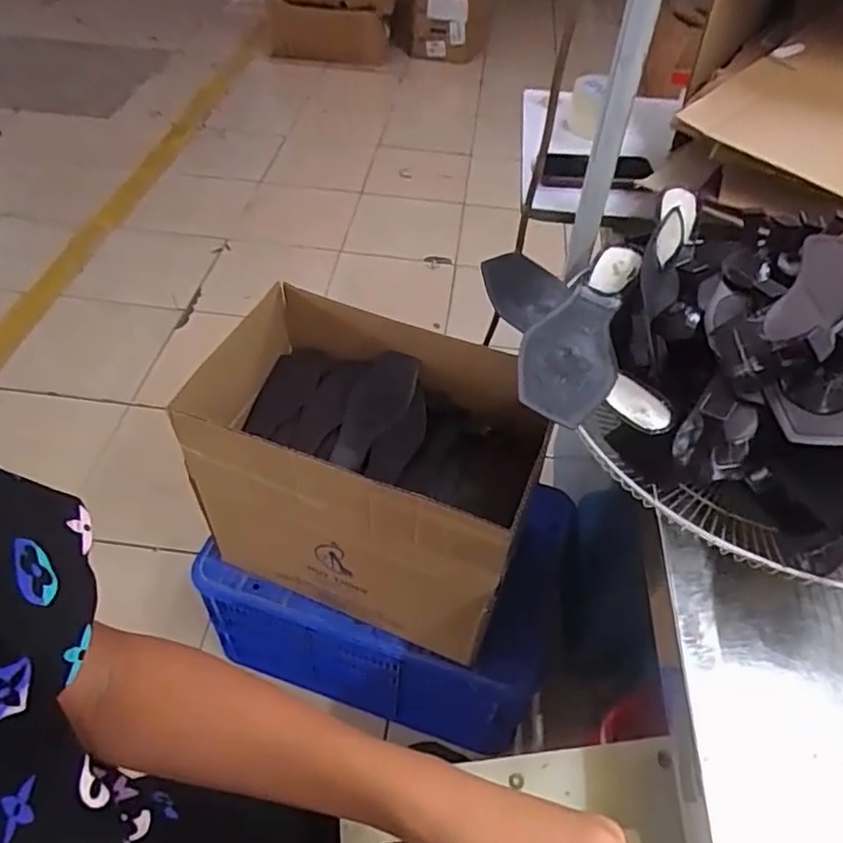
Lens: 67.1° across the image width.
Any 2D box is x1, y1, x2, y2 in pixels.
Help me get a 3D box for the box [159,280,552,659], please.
[{"bbox_3d":[-0.075,0.071,0.966,0.457,0.352,0.319,18,50,12],"label":"box"}]

